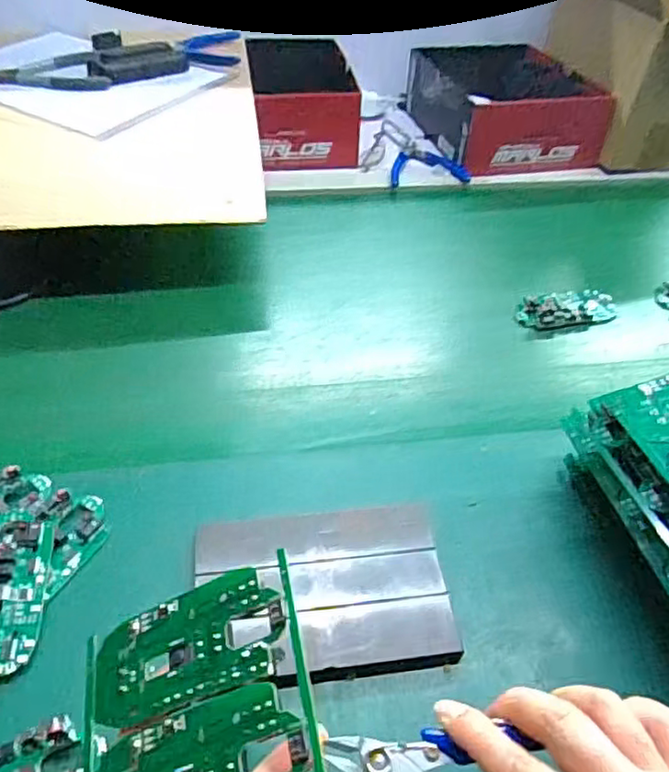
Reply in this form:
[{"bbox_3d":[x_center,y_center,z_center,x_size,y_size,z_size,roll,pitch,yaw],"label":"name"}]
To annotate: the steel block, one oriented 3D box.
[{"bbox_3d":[-0.007,0.123,0.390,0.147,0.015,0.108,-5,45,-8],"label":"steel block"}]

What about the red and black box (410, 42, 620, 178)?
[{"bbox_3d":[0.230,-0.384,0.864,0.193,0.092,0.238,-7,45,-10],"label":"red and black box"}]

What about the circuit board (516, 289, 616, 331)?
[{"bbox_3d":[0.221,-0.073,0.613,0.098,0.014,0.045,-8,46,-11],"label":"circuit board"}]

